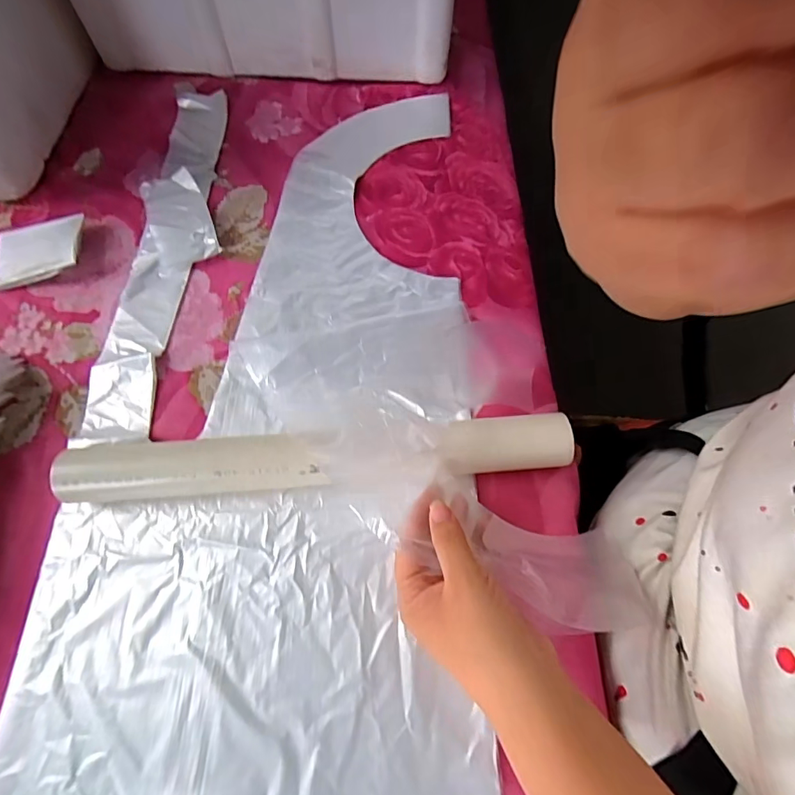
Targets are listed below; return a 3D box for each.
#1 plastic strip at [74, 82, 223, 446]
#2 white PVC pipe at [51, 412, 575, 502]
[{"bbox_3d":[-0.210,-0.144,0.422,0.076,0.021,0.390,2,66,0],"label":"plastic strip"},{"bbox_3d":[-0.055,0.043,0.333,0.357,0.038,0.038,-4,66,-3],"label":"white PVC pipe"}]

